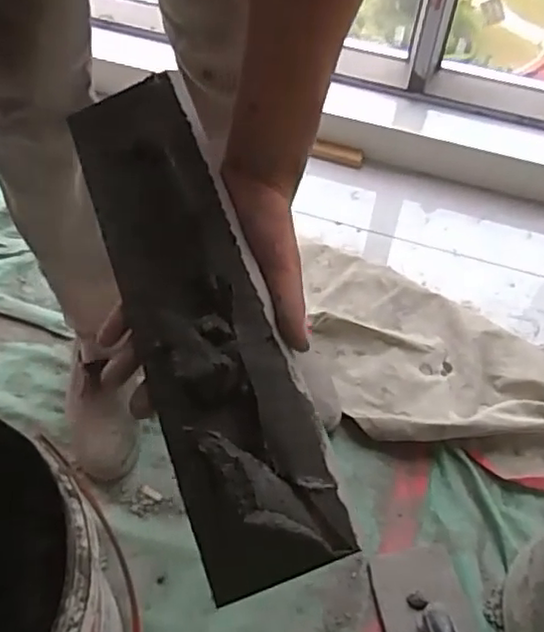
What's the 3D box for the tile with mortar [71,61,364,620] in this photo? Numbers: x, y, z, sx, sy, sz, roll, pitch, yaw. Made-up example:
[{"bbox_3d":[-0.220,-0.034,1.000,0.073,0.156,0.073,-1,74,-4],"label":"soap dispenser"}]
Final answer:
[{"bbox_3d":[-0.058,-0.013,0.452,0.094,0.027,0.383,-21,67,0],"label":"tile with mortar"}]

